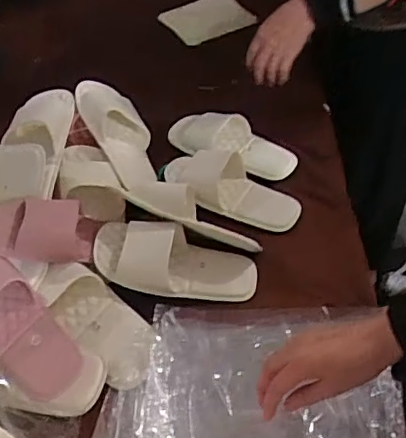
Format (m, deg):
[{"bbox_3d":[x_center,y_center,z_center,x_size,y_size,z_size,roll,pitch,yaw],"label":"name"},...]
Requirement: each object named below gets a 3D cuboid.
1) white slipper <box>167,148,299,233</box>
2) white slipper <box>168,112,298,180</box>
[{"bbox_3d":[0.043,-0.046,0.872,0.221,0.044,0.117,30,57,28],"label":"white slipper"},{"bbox_3d":[0.047,-0.133,0.938,0.227,0.050,0.093,15,52,19],"label":"white slipper"}]

